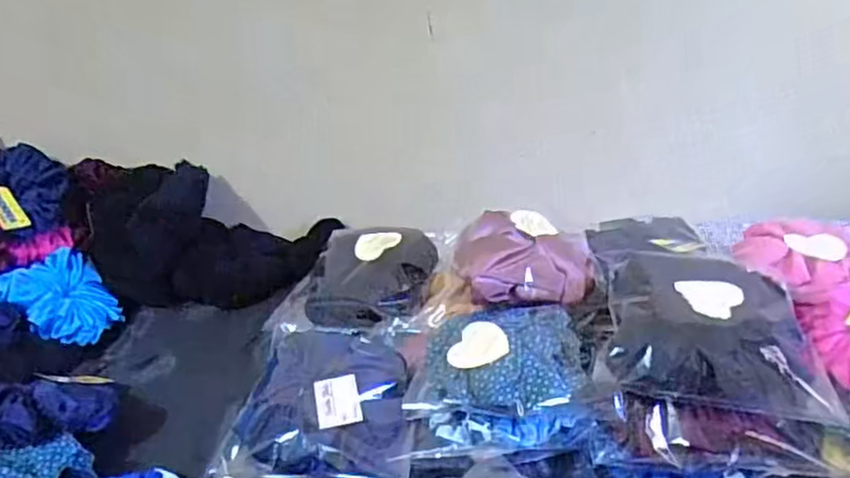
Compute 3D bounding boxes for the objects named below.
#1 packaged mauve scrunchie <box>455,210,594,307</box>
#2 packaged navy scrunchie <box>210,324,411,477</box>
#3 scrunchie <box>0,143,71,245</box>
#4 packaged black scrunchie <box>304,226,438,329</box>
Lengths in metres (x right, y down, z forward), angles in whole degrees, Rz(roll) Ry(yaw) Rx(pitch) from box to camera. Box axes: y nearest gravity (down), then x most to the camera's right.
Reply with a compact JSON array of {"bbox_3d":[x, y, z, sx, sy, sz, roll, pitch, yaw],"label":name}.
[{"bbox_3d":[0.083,0.016,0.548,0.107,0.045,0.091,-4,26,5],"label":"packaged mauve scrunchie"},{"bbox_3d":[-0.074,0.127,0.499,0.137,0.051,0.134,-2,26,9],"label":"packaged navy scrunchie"},{"bbox_3d":[-0.475,-0.044,0.737,0.089,0.099,0.113,10,30,30],"label":"scrunchie"},{"bbox_3d":[-0.051,0.032,0.603,0.114,0.032,0.134,-2,26,10],"label":"packaged black scrunchie"}]

